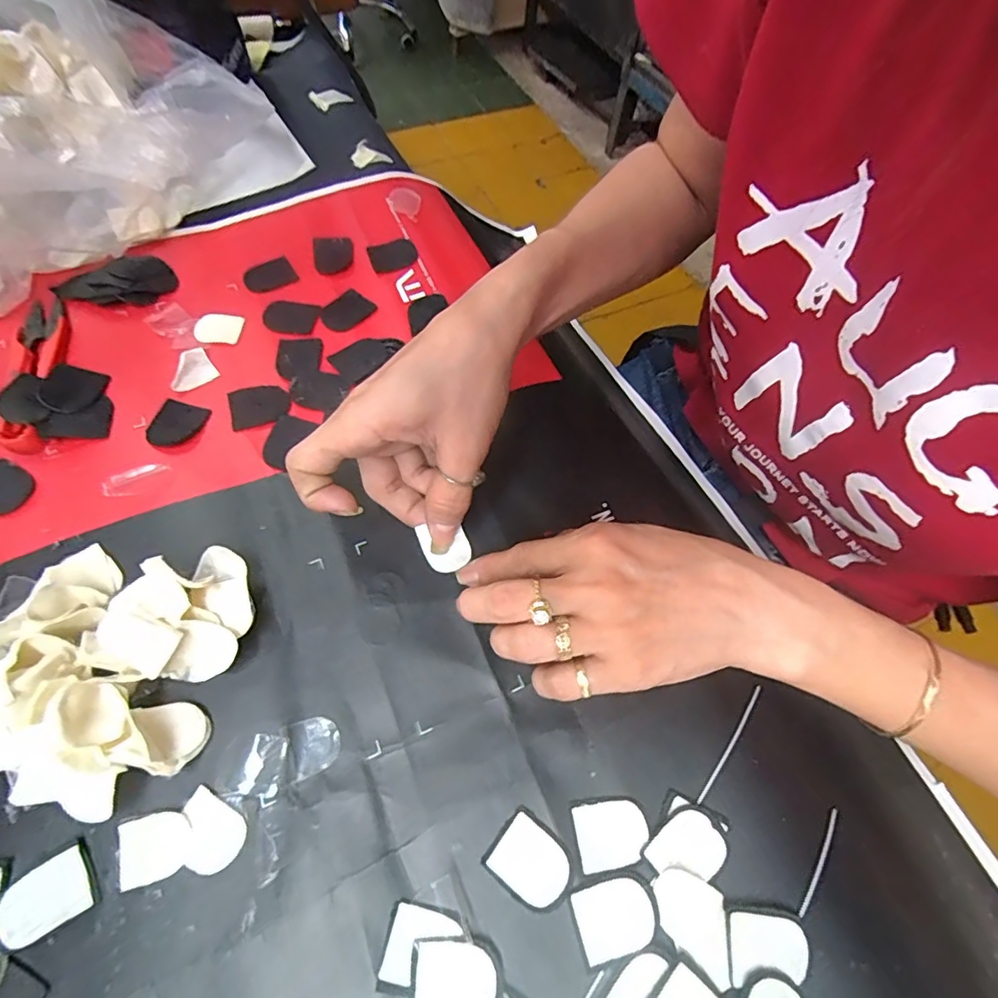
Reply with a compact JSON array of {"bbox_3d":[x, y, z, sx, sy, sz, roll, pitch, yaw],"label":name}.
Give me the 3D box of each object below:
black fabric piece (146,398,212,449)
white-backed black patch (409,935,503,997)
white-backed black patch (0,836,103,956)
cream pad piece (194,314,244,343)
[{"bbox_3d":[-0.188,-0.044,0.303,0.027,0.004,0.032,18,63,6],"label":"black fabric piece"},{"bbox_3d":[-0.016,0.181,0.197,0.034,0.005,0.026,-1,63,-4],"label":"white-backed black patch"},{"bbox_3d":[-0.176,0.154,0.202,0.034,0.004,0.025,-30,68,-17],"label":"white-backed black patch"},{"bbox_3d":[-0.186,-0.114,0.347,0.031,0.004,0.022,0,63,-3],"label":"cream pad piece"}]

